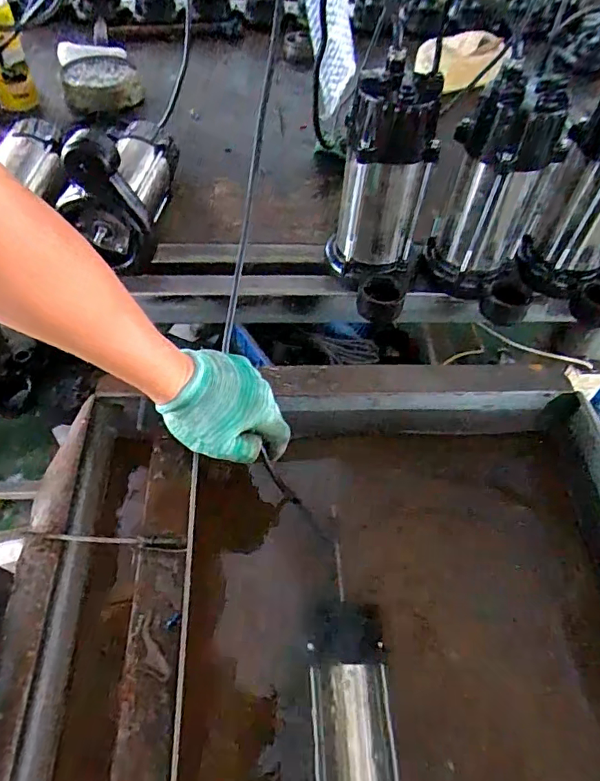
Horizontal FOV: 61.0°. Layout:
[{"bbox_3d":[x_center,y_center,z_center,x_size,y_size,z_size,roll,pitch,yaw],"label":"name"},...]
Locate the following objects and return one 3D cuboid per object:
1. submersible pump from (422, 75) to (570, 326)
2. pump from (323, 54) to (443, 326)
[{"bbox_3d":[0.236,-0.213,0.601,0.148,0.232,0.105,24,56,15],"label":"submersible pump"},{"bbox_3d":[0.098,-0.222,0.597,0.105,0.226,0.158,0,53,-3],"label":"pump"}]

